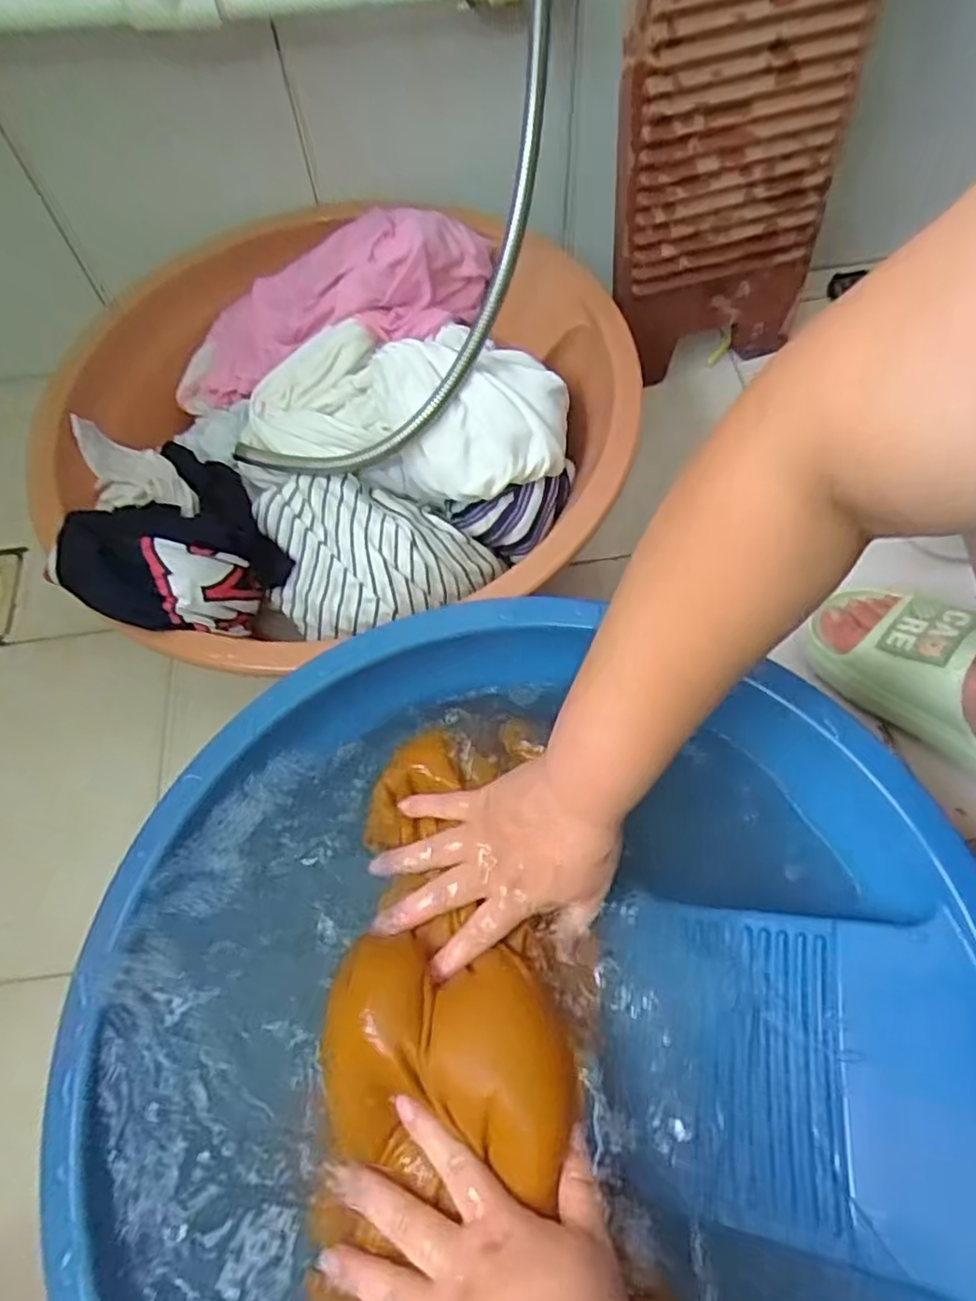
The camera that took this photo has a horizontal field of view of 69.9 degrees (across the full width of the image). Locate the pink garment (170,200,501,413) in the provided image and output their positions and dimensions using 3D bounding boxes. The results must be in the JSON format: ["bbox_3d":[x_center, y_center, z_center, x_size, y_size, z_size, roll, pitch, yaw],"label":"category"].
[{"bbox_3d":[-0.149,-0.305,0.630,0.305,0.082,0.143,-12,62,18],"label":"pink garment"}]

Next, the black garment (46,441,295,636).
[{"bbox_3d":[-0.239,-0.090,0.526,0.169,0.075,0.155,-1,63,2],"label":"black garment"}]

